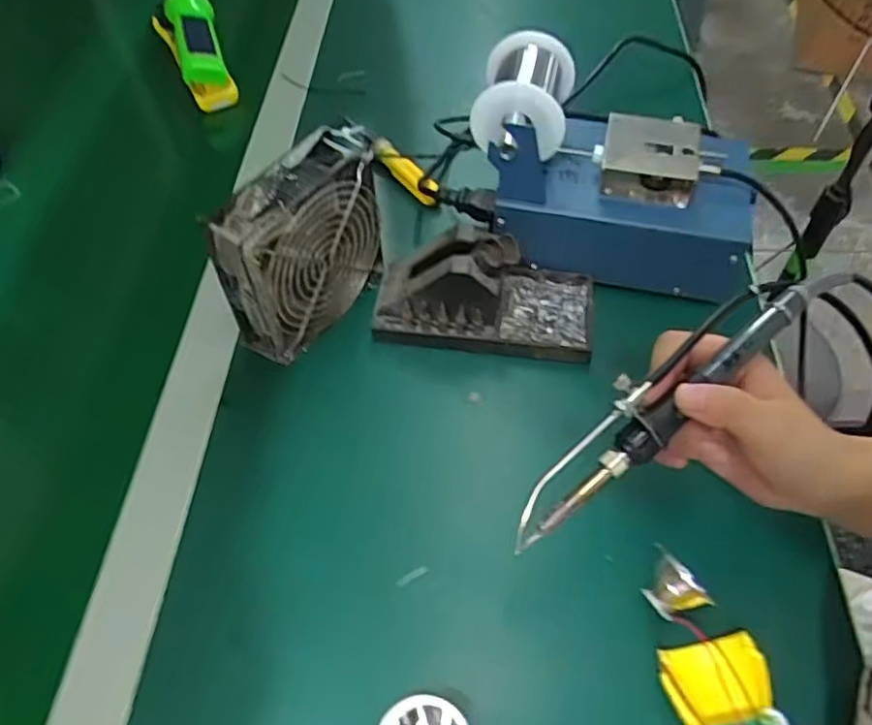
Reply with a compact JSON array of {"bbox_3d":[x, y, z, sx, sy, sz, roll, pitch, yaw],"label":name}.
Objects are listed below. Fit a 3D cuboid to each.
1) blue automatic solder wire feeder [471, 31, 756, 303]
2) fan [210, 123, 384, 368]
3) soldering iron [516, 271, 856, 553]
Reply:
[{"bbox_3d":[0.132,-0.153,0.504,0.202,0.121,0.135,11,55,10],"label":"blue automatic solder wire feeder"},{"bbox_3d":[-0.089,-0.076,0.478,0.044,0.140,0.128,29,60,21],"label":"fan"},{"bbox_3d":[0.113,0.012,0.318,0.202,0.022,0.028,-39,61,-6],"label":"soldering iron"}]

